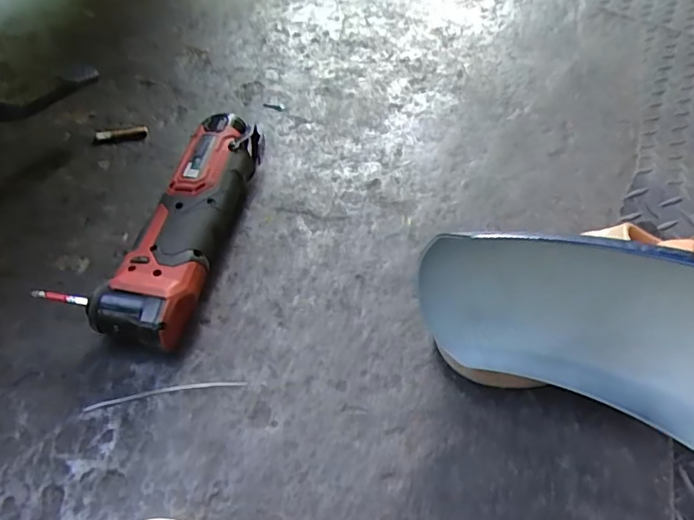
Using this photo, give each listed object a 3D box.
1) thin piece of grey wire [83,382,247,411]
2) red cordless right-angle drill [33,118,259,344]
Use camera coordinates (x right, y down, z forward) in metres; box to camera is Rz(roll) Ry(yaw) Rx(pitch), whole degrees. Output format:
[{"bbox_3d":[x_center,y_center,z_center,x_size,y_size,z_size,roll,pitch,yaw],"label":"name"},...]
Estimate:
[{"bbox_3d":[-0.132,0.096,0.393,0.113,0.004,0.008,-8,54,-7],"label":"thin piece of grey wire"},{"bbox_3d":[-0.145,-0.037,0.463,0.110,0.053,0.233,15,54,9],"label":"red cordless right-angle drill"}]

